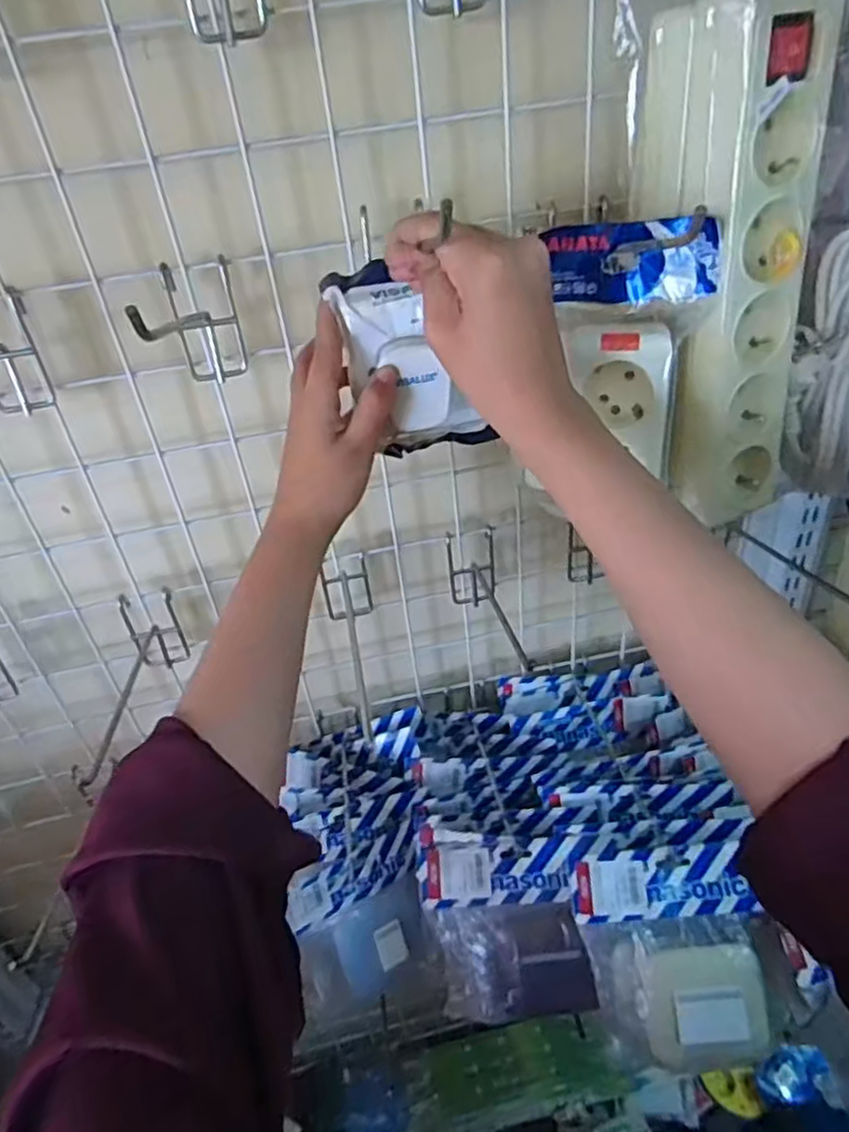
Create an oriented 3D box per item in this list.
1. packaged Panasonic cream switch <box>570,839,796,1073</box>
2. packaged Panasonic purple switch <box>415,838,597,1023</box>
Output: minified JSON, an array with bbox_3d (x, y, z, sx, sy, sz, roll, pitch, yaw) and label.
[{"bbox_3d":[0.181,0.272,0.486,0.128,0.017,0.144,-15,80,6],"label":"packaged Panasonic cream switch"},{"bbox_3d":[0.062,0.276,0.527,0.110,0.126,0.021,-12,-8,7],"label":"packaged Panasonic purple switch"}]

